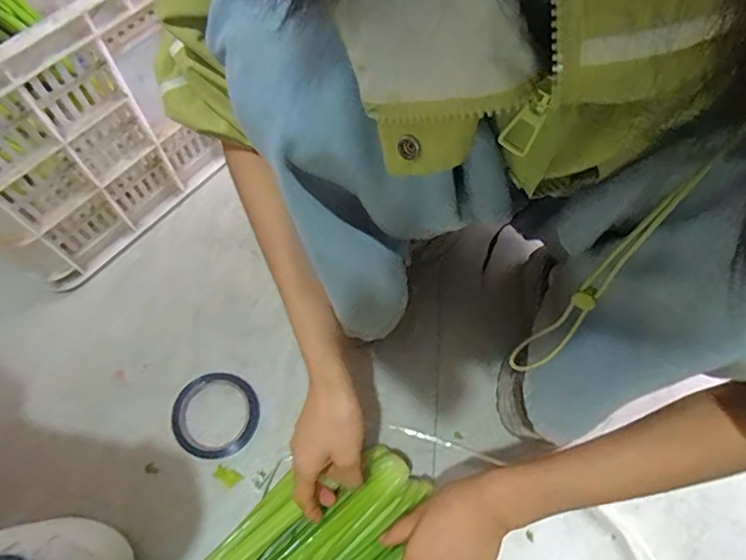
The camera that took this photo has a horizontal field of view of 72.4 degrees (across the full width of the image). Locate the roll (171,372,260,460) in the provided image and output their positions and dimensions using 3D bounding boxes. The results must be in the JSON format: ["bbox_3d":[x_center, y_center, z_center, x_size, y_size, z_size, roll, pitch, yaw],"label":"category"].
[{"bbox_3d":[-0.187,0.159,0.605,0.099,0.010,0.097,0,66,-1],"label":"roll"}]

